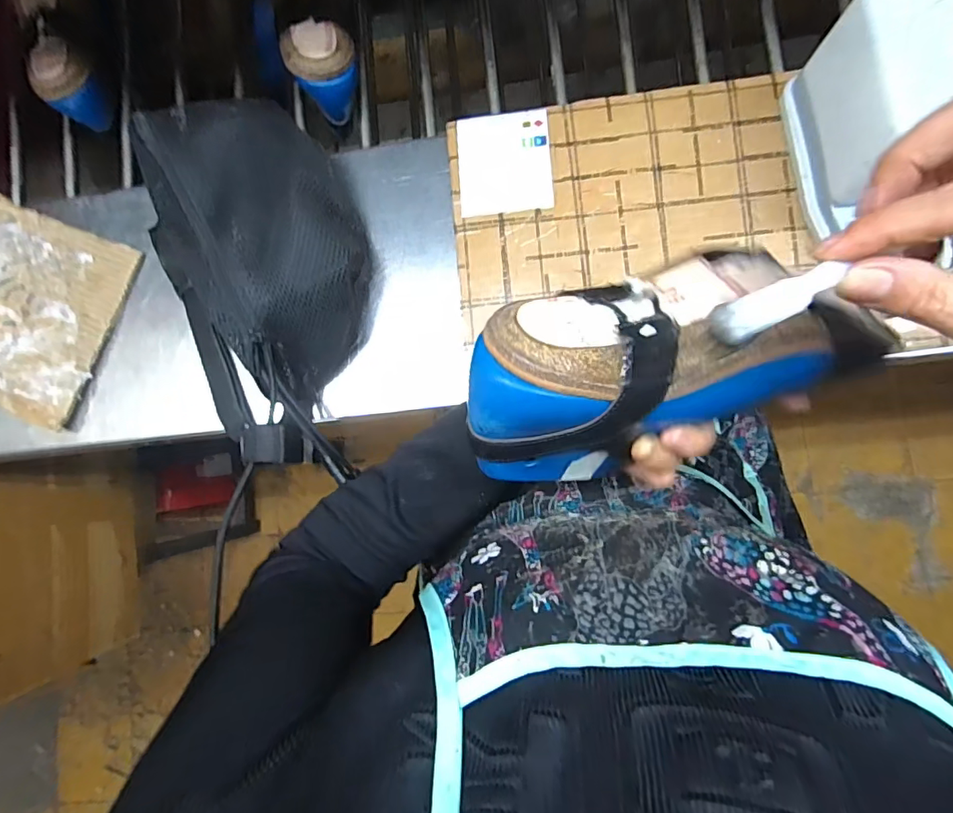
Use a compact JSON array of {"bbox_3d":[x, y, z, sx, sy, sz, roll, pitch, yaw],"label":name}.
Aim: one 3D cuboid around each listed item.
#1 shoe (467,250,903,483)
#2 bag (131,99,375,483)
[{"bbox_3d":[0.088,-0.024,0.247,0.187,0.069,0.091,-15,83,-8],"label":"shoe"},{"bbox_3d":[-0.151,-0.098,0.398,0.144,0.086,0.304,-18,83,6],"label":"bag"}]

